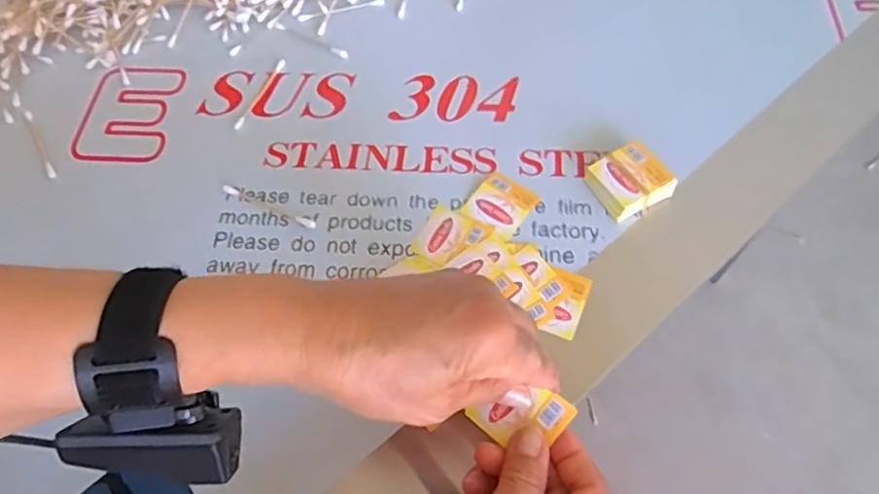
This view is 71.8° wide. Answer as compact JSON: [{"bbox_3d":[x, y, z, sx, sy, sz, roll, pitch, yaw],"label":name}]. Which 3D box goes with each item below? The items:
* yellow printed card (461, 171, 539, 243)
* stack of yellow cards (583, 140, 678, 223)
[{"bbox_3d":[0.042,-0.029,0.411,0.039,0.004,0.039,36,69,19],"label":"yellow printed card"},{"bbox_3d":[0.128,-0.044,0.411,0.046,0.018,0.045,-27,65,-12],"label":"stack of yellow cards"}]

